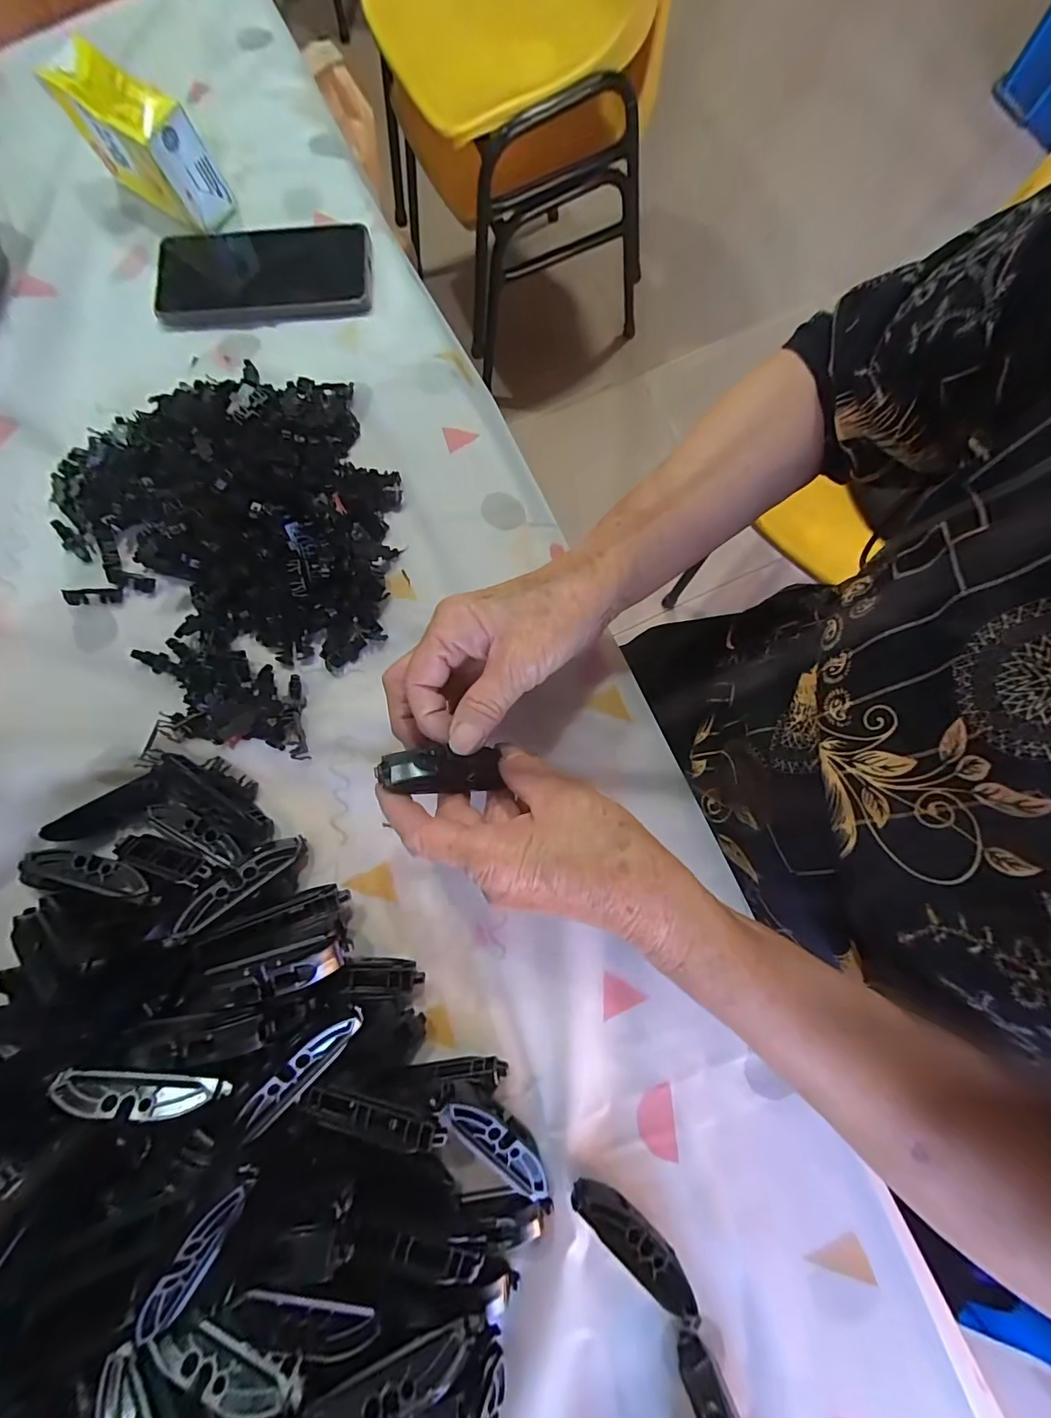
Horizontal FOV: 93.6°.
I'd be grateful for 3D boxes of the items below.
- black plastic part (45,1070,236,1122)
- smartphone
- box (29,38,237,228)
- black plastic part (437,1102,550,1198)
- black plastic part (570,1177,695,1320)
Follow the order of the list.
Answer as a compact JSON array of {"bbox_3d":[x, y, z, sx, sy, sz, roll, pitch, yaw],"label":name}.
[{"bbox_3d":[-0.188,0.188,0.241,0.077,0.008,0.019,9,50,-3],"label":"black plastic part"},{"bbox_3d":[-0.203,-0.345,0.387,0.160,0.014,0.089,-1,79,0],"label":"smartphone"},{"bbox_3d":[-0.294,-0.434,0.376,0.109,0.070,0.042,32,82,7],"label":"box"},{"bbox_3d":[-0.013,0.228,0.261,0.073,0.016,0.020,45,82,-8],"label":"black plastic part"},{"bbox_3d":[0.057,0.276,0.257,0.072,0.018,0.017,37,82,7],"label":"black plastic part"}]

